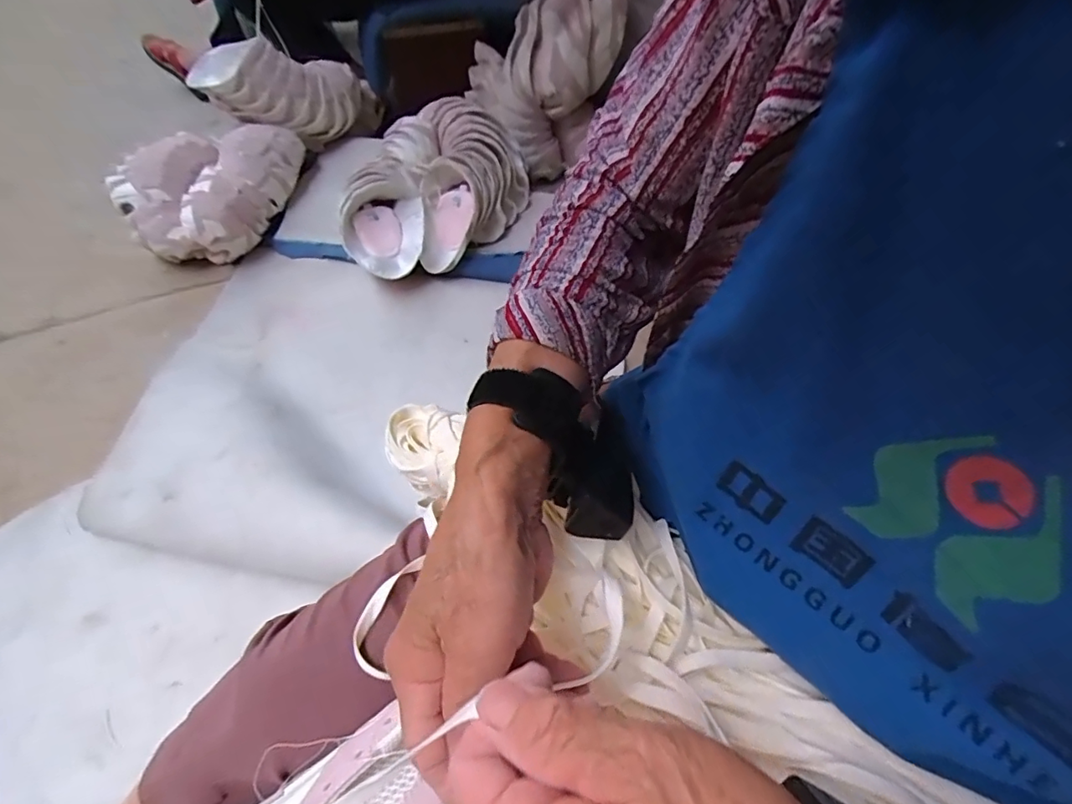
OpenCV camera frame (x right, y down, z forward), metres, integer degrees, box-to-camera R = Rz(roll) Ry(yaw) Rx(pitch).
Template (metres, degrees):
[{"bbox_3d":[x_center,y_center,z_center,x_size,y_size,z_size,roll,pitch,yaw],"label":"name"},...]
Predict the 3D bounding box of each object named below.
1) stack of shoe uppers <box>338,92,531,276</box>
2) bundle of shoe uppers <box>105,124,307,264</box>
[{"bbox_3d":[-0.189,-0.436,1.077,0.305,0.135,0.457,10,52,6],"label":"stack of shoe uppers"},{"bbox_3d":[-0.706,-0.461,1.159,0.313,0.159,0.358,5,52,1],"label":"bundle of shoe uppers"}]

